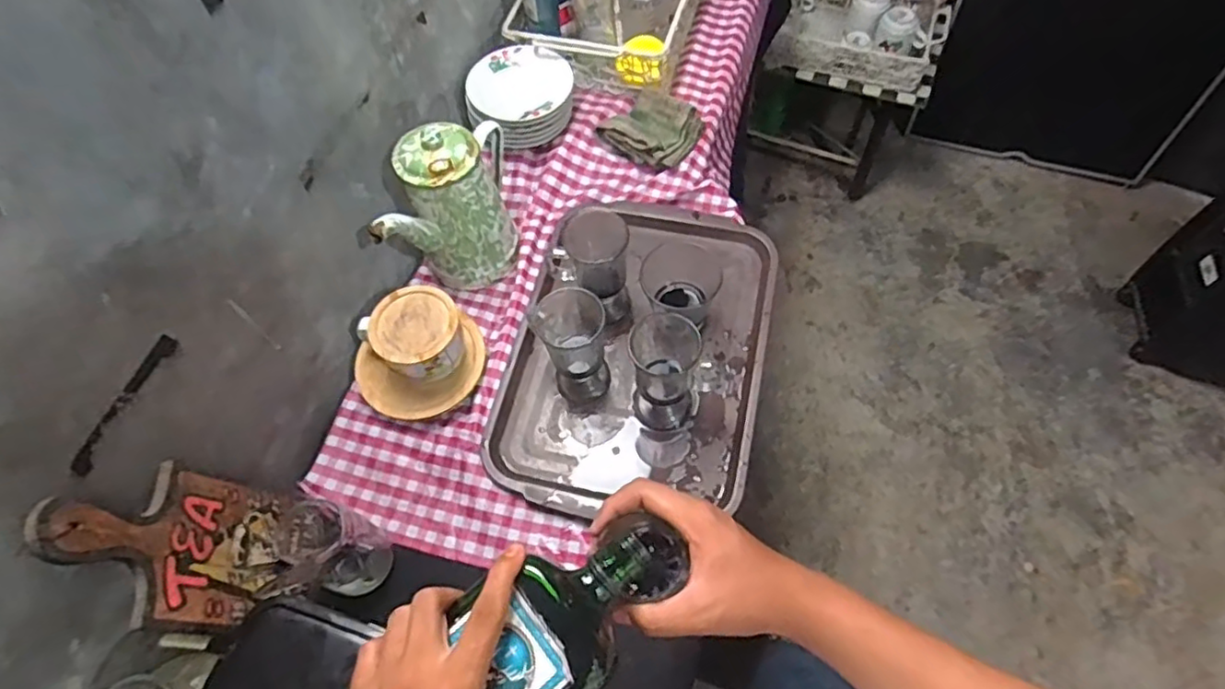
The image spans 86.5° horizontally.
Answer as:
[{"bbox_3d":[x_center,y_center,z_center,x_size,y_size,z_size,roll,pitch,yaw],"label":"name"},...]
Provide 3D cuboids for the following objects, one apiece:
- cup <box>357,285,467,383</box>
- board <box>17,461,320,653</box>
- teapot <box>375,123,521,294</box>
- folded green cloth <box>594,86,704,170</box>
[{"bbox_3d":[-0.228,-0.009,0.773,0.112,0.071,0.101,37,70,21],"label":"cup"},{"bbox_3d":[-0.375,0.187,0.587,0.021,0.259,0.146,-19,64,13],"label":"board"},{"bbox_3d":[-0.198,-0.170,0.823,0.108,0.215,0.215,38,70,21],"label":"teapot"},{"bbox_3d":[0.060,-0.315,0.941,0.128,0.035,0.118,37,70,21],"label":"folded green cloth"}]

